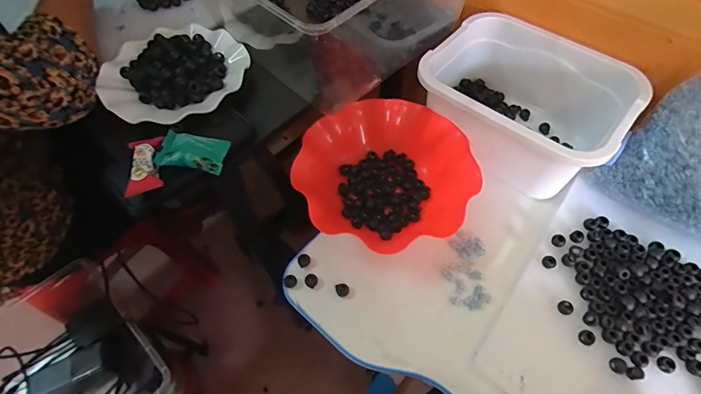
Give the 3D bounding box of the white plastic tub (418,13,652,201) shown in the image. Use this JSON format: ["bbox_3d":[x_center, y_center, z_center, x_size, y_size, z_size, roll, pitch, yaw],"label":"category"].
[{"bbox_3d":[0.226,-0.124,0.511,0.246,0.110,0.172,34,65,21],"label":"white plastic tub"}]

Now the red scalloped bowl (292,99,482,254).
[{"bbox_3d":[0.040,-0.035,0.507,0.212,0.065,0.202,-1,58,2],"label":"red scalloped bowl"}]

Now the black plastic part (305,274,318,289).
[{"bbox_3d":[-0.047,0.101,0.457,0.015,0.008,0.015,-1,58,2],"label":"black plastic part"}]

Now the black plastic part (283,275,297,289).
[{"bbox_3d":[-0.073,0.102,0.458,0.015,0.009,0.015,-1,58,2],"label":"black plastic part"}]

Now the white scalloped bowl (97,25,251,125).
[{"bbox_3d":[-0.230,-0.165,0.495,0.175,0.032,0.174,-1,58,2],"label":"white scalloped bowl"}]

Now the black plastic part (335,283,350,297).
[{"bbox_3d":[-0.009,0.111,0.452,0.016,0.013,0.015,-1,58,2],"label":"black plastic part"}]

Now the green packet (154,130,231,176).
[{"bbox_3d":[-0.172,-0.050,0.415,0.071,0.020,0.045,5,58,5],"label":"green packet"}]

